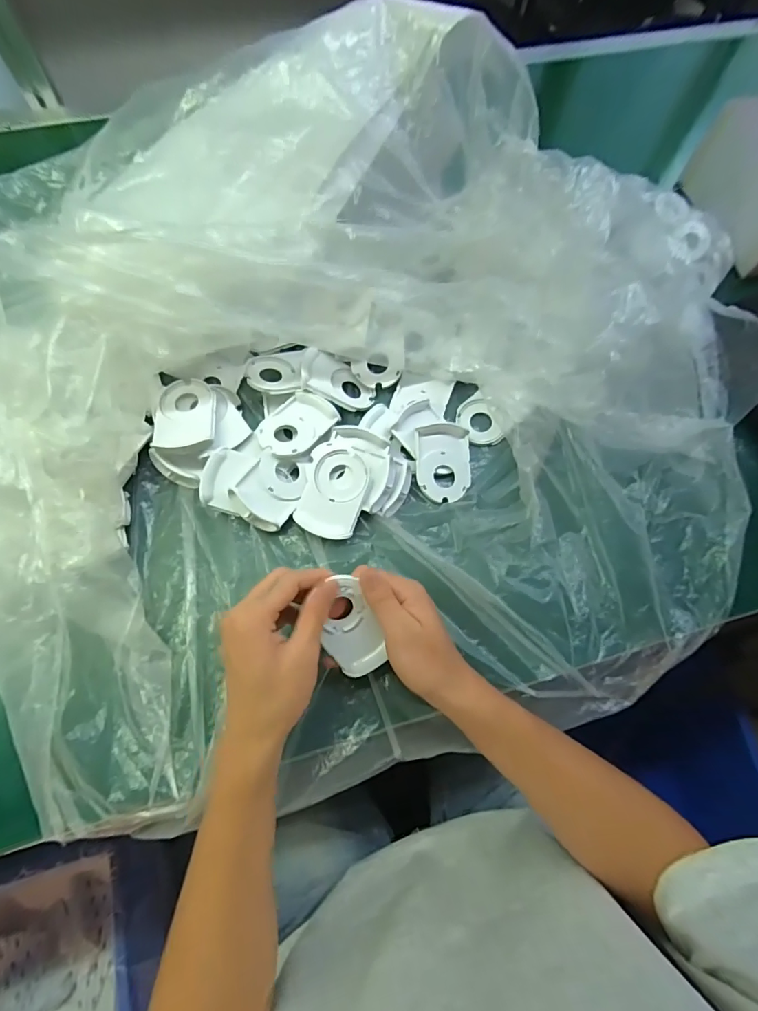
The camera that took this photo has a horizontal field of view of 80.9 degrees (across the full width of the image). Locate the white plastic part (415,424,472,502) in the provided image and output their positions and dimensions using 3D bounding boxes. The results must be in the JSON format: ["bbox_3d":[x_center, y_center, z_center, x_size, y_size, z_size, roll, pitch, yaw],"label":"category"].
[{"bbox_3d":[0.065,-0.042,0.443,0.055,0.023,0.075,0,68,-2],"label":"white plastic part"}]

